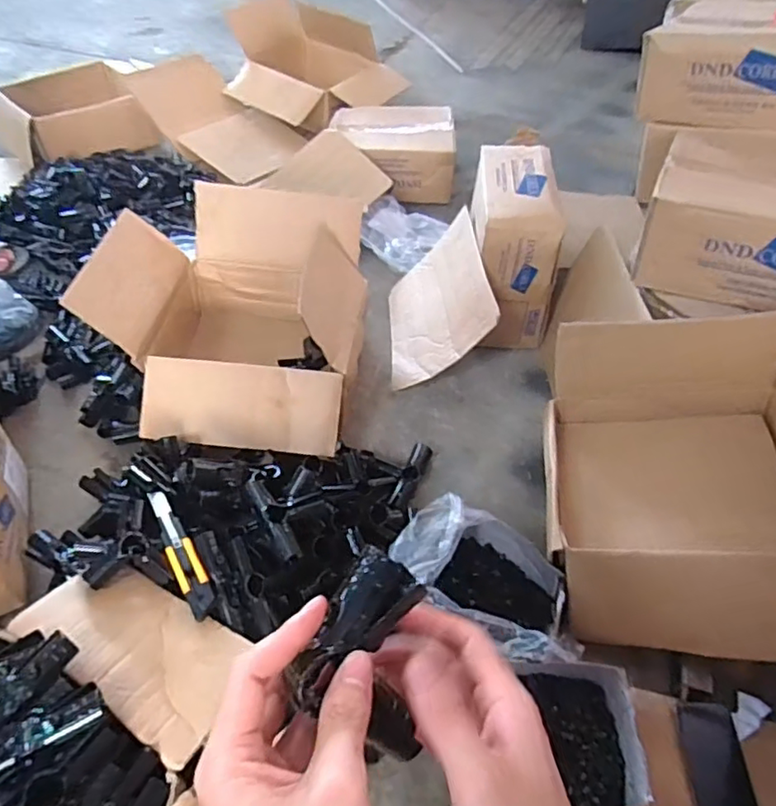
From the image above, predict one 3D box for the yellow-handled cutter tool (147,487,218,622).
[{"bbox_3d":[-0.259,0.180,0.742,0.032,0.013,0.195,-23,53,-22],"label":"yellow-handled cutter tool"}]

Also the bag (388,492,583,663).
[{"bbox_3d":[0.137,0.238,0.784,0.251,0.103,0.161,26,52,19],"label":"bag"}]

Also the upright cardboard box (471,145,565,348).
[{"bbox_3d":[0.246,-0.318,1.207,0.161,0.287,0.333,6,48,3],"label":"upright cardboard box"}]

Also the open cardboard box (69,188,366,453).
[{"bbox_3d":[-0.261,-0.144,1.055,0.425,0.247,0.465,5,48,2],"label":"open cardboard box"}]

